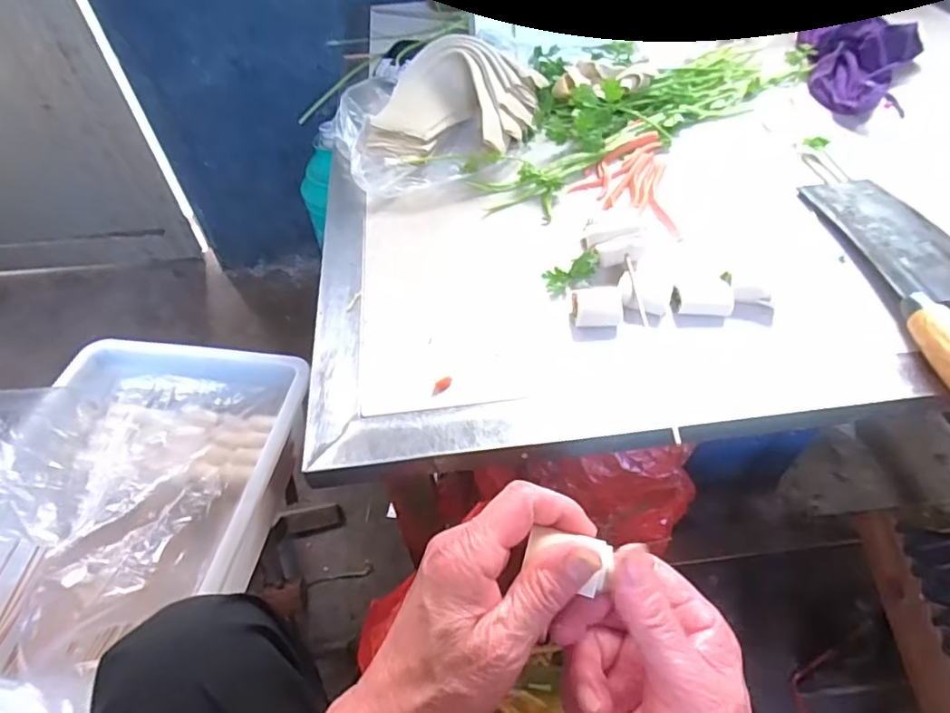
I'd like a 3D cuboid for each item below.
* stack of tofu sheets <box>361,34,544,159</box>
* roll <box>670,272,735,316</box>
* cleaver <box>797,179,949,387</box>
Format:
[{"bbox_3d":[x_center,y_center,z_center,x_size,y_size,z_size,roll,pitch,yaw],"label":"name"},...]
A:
[{"bbox_3d":[-0.020,-0.270,0.606,0.149,0.074,0.172,16,52,17],"label":"stack of tofu sheets"},{"bbox_3d":[0.175,-0.046,0.446,0.044,0.021,0.039,3,50,6],"label":"roll"},{"bbox_3d":[0.346,-0.067,0.442,0.083,0.025,0.260,-4,49,0],"label":"cleaver"}]

